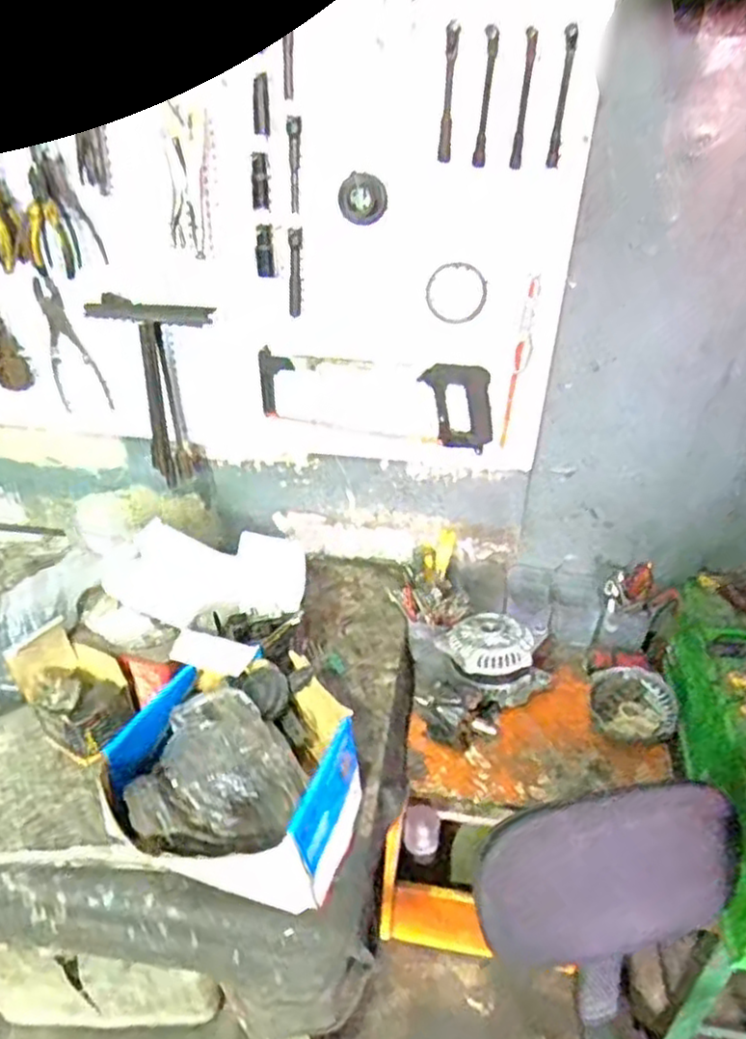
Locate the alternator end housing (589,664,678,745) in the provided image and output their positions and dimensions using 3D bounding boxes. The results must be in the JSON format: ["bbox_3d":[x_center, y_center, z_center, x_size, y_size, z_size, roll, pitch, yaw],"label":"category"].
[{"bbox_3d":[0.436,0.309,1.224,0.146,0.060,0.154,14,36,17],"label":"alternator end housing"}]

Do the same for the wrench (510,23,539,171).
[{"bbox_3d":[0.195,-0.540,0.934,0.016,0.154,0.016,5,34,4],"label":"wrench"}]

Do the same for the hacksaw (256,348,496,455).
[{"bbox_3d":[0.003,-0.201,1.230,0.402,0.151,0.033,7,34,7],"label":"hacksaw"}]

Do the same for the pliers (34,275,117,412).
[{"bbox_3d":[-0.524,-0.295,1.242,0.090,0.243,0.008,-2,40,6],"label":"pliers"}]

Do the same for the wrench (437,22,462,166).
[{"bbox_3d":[0.098,-0.554,0.945,0.017,0.156,0.018,2,34,0],"label":"wrench"}]

